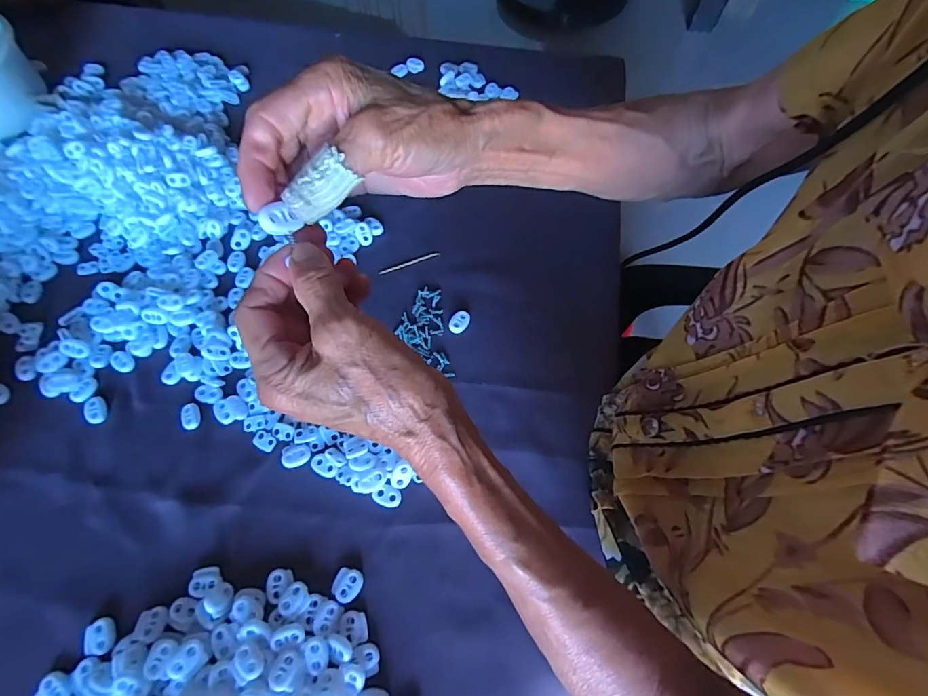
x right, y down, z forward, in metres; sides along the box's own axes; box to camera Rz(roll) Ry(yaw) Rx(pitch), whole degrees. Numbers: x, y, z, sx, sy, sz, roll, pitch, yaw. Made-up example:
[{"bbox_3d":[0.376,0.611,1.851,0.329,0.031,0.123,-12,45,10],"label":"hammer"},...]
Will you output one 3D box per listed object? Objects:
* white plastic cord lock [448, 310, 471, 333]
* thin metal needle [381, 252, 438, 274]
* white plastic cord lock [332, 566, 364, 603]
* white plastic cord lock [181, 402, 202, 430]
[{"bbox_3d":[-0.004,-0.024,0.422,0.017,0.007,0.023,38,71,14],"label":"white plastic cord lock"},{"bbox_3d":[-0.054,-0.084,0.454,0.062,0.004,0.004,-21,69,-10],"label":"thin metal needle"},{"bbox_3d":[-0.084,0.169,0.328,0.020,0.004,0.021,14,67,4],"label":"white plastic cord lock"},{"bbox_3d":[-0.225,0.056,0.379,0.015,0.004,0.022,-21,69,-10],"label":"white plastic cord lock"}]

